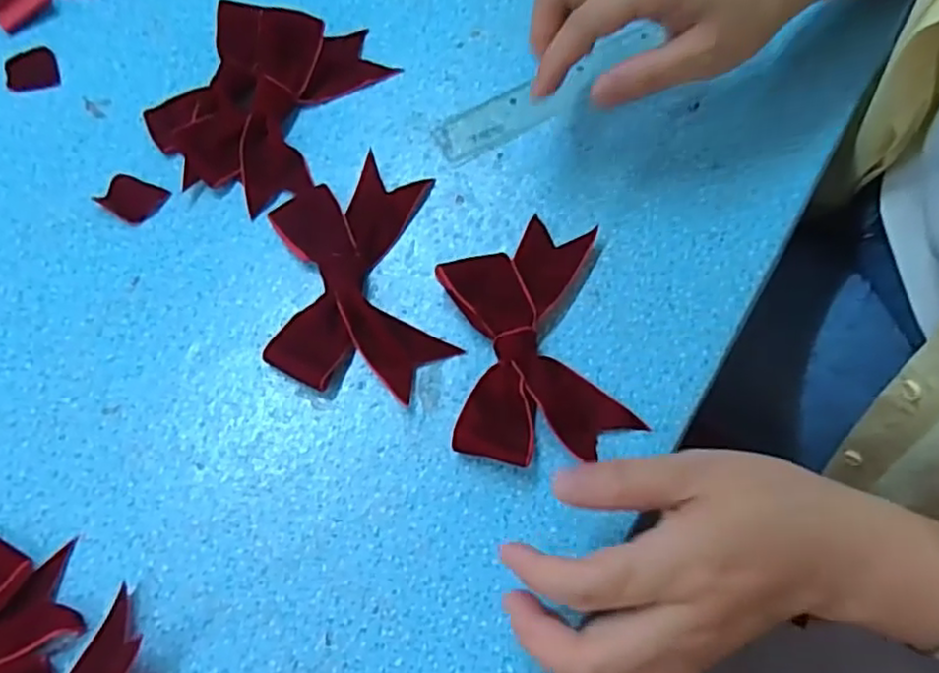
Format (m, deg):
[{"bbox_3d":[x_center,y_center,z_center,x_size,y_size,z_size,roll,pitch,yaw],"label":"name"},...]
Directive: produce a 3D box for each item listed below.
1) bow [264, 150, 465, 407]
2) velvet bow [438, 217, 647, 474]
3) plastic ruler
[{"bbox_3d":[-0.064,-0.032,0.373,0.094,0.014,0.137,-12,68,-3],"label":"bow"},{"bbox_3d":[0.031,0.001,0.353,0.090,0.017,0.126,-12,68,-3],"label":"velvet bow"},{"bbox_3d":[0.050,-0.153,0.424,0.156,0.007,0.034,-28,70,-9],"label":"plastic ruler"}]

